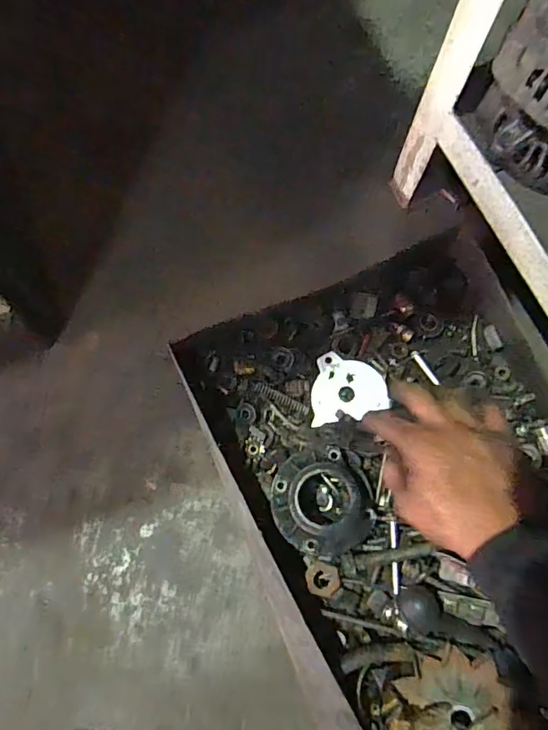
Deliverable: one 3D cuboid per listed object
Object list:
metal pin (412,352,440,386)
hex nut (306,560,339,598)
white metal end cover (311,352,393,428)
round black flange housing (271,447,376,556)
[{"bbox_3d":[0.148,0.003,0.487,0.007,0.004,0.044,-25,58,-7],"label":"metal pin"},{"bbox_3d":[0.042,0.184,0.429,0.029,0.012,0.027,10,74,3],"label":"hex nut"},{"bbox_3d":[0.070,0.021,0.479,0.072,0.009,0.065,-8,73,-2],"label":"white metal end cover"},{"bbox_3d":[0.040,0.117,0.433,0.093,0.036,0.089,1,73,1],"label":"round black flange housing"}]

